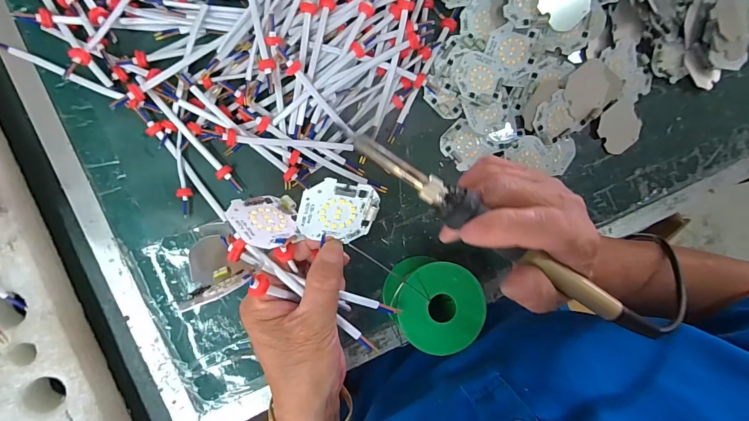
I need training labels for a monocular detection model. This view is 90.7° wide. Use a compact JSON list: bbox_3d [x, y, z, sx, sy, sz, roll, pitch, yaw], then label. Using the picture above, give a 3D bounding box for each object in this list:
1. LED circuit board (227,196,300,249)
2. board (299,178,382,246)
[{"bbox_3d":[-0.067,0.006,0.237,0.048,0.045,0.004,-8,134,-43],"label":"LED circuit board"},{"bbox_3d":[-0.023,0.003,0.231,0.046,0.006,0.044,9,123,-17],"label":"board"}]

